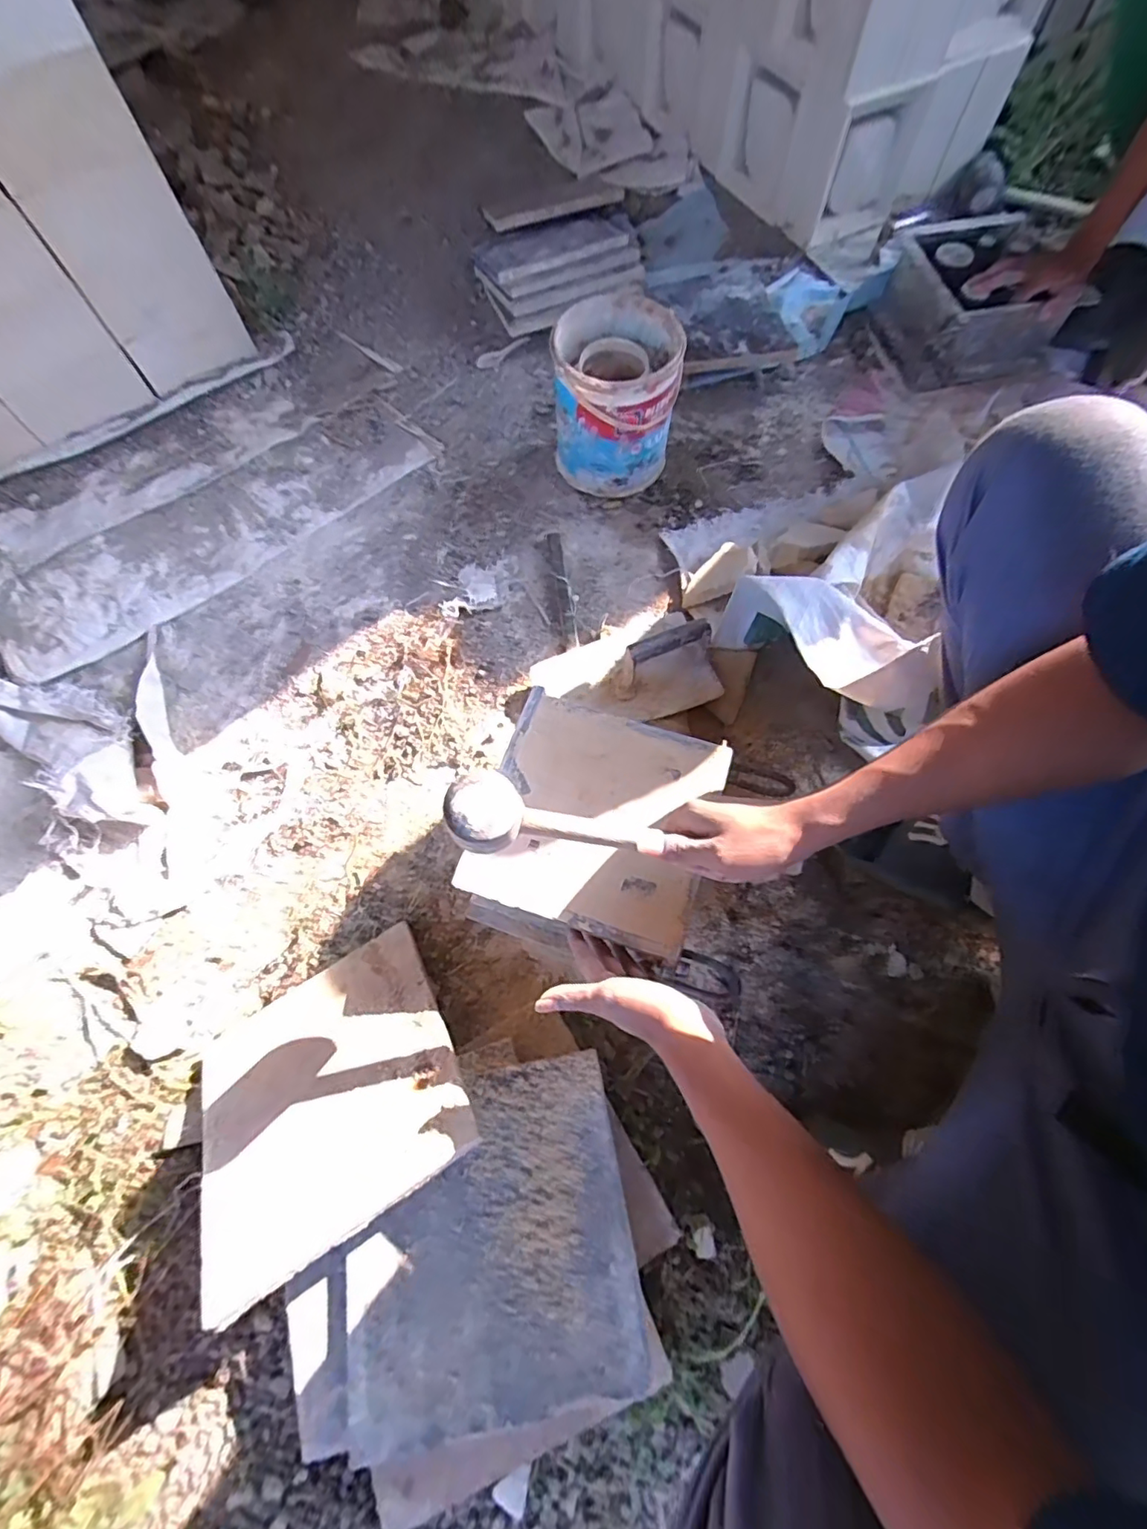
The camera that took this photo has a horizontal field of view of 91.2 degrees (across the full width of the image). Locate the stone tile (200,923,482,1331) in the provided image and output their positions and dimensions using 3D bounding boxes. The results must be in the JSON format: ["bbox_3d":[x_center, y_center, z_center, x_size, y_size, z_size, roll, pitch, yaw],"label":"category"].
[{"bbox_3d":[-0.239,0.310,0.544,0.239,0.014,0.254,-31,44,-12],"label":"stone tile"}]

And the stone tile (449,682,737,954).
[{"bbox_3d":[0.025,0.051,0.570,0.221,0.012,0.222,17,72,7],"label":"stone tile"}]

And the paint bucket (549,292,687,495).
[{"bbox_3d":[0.062,-0.544,0.856,0.174,0.202,0.175,-1,68,4],"label":"paint bucket"}]

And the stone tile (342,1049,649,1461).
[{"bbox_3d":[-0.075,0.411,0.494,0.246,0.024,0.246,-10,68,0],"label":"stone tile"}]

